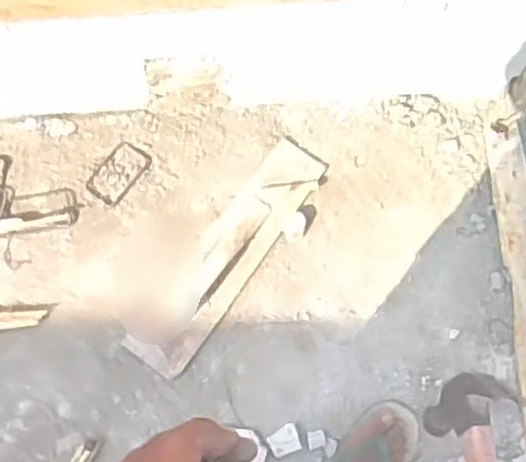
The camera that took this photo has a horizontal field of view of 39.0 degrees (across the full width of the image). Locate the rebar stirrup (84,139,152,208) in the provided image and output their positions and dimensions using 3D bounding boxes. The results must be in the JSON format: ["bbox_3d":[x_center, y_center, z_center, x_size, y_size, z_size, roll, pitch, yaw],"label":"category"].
[{"bbox_3d":[-0.280,-0.113,1.444,0.073,0.010,0.130,36,77,7],"label":"rebar stirrup"}]

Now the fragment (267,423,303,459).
[{"bbox_3d":[0.039,0.373,1.316,0.054,0.010,0.048,-22,75,-8],"label":"fragment"}]

